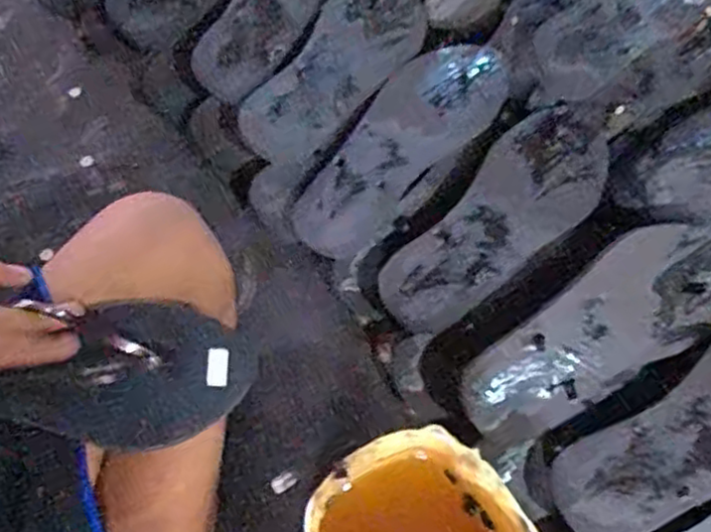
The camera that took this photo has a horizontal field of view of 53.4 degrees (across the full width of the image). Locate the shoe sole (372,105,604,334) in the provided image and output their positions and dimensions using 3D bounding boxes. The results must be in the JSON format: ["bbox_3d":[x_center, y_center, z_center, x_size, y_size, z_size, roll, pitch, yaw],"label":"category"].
[{"bbox_3d":[0.122,-0.039,0.579,0.091,0.021,0.236,39,77,20],"label":"shoe sole"}]

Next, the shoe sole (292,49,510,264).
[{"bbox_3d":[0.040,-0.111,0.628,0.245,0.039,0.098,-42,71,-16],"label":"shoe sole"}]

